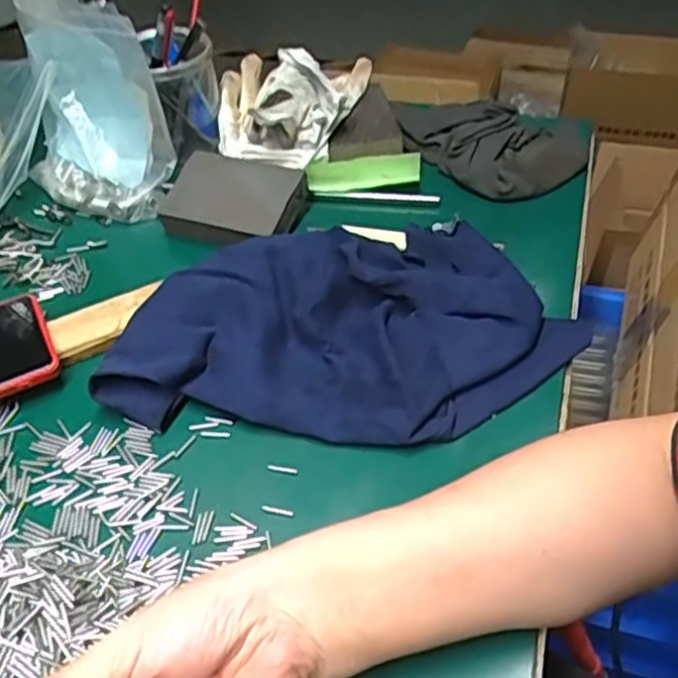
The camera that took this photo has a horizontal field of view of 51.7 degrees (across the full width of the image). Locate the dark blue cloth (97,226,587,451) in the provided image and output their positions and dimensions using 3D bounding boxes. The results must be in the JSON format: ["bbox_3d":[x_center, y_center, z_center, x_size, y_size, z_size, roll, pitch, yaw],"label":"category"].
[{"bbox_3d":[0.000,-0.006,0.454,0.296,0.043,0.182,-11,46,-11],"label":"dark blue cloth"}]

